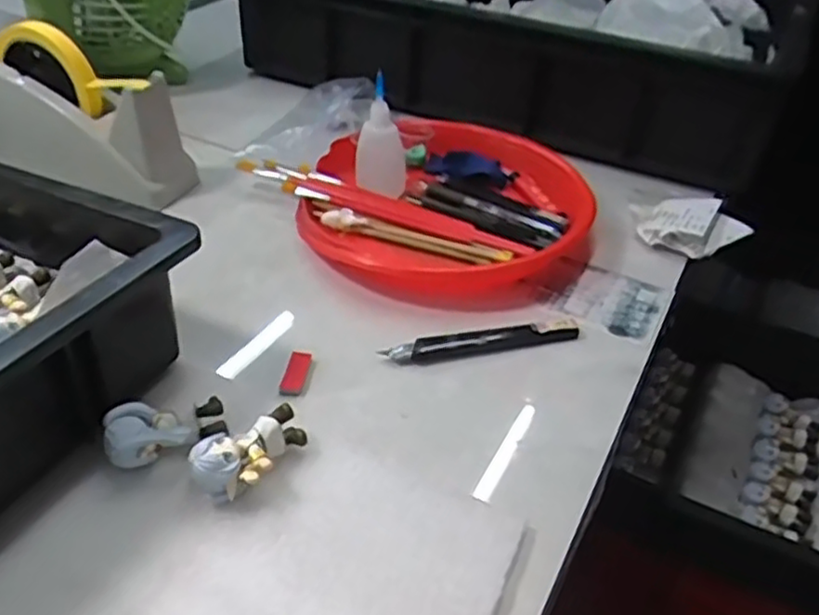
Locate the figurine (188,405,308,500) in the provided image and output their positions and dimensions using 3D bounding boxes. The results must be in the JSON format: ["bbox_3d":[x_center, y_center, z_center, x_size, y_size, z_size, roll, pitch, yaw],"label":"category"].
[{"bbox_3d":[-0.082,0.080,0.378,0.061,0.029,0.031,-27,47,-33],"label":"figurine"}]

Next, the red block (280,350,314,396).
[{"bbox_3d":[-0.072,0.040,0.453,0.016,0.004,0.039,6,38,4],"label":"red block"}]

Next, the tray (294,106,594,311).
[{"bbox_3d":[0.033,-0.096,0.604,0.241,0.045,0.252,9,39,7],"label":"tray"}]

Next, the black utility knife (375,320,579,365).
[{"bbox_3d":[0.051,0.022,0.483,0.138,0.008,0.022,-9,40,-16],"label":"black utility knife"}]

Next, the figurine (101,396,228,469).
[{"bbox_3d":[-0.133,0.068,0.389,0.061,0.026,0.035,-12,41,-19],"label":"figurine"}]

